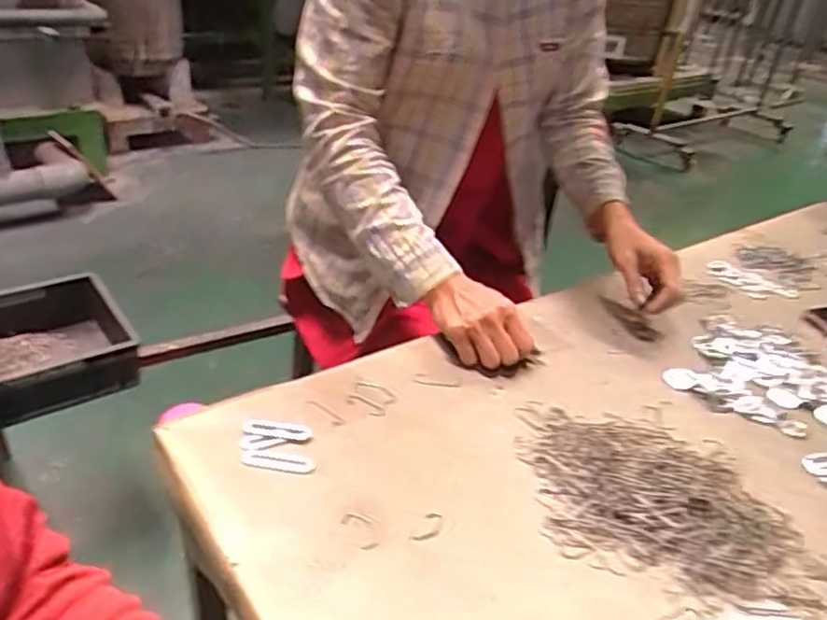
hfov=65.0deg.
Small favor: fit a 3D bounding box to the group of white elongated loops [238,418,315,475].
[{"bbox_3d":[-0.109,0.108,0.522,0.060,0.007,0.047,6,30,-3],"label":"group of white elongated loops"}]

